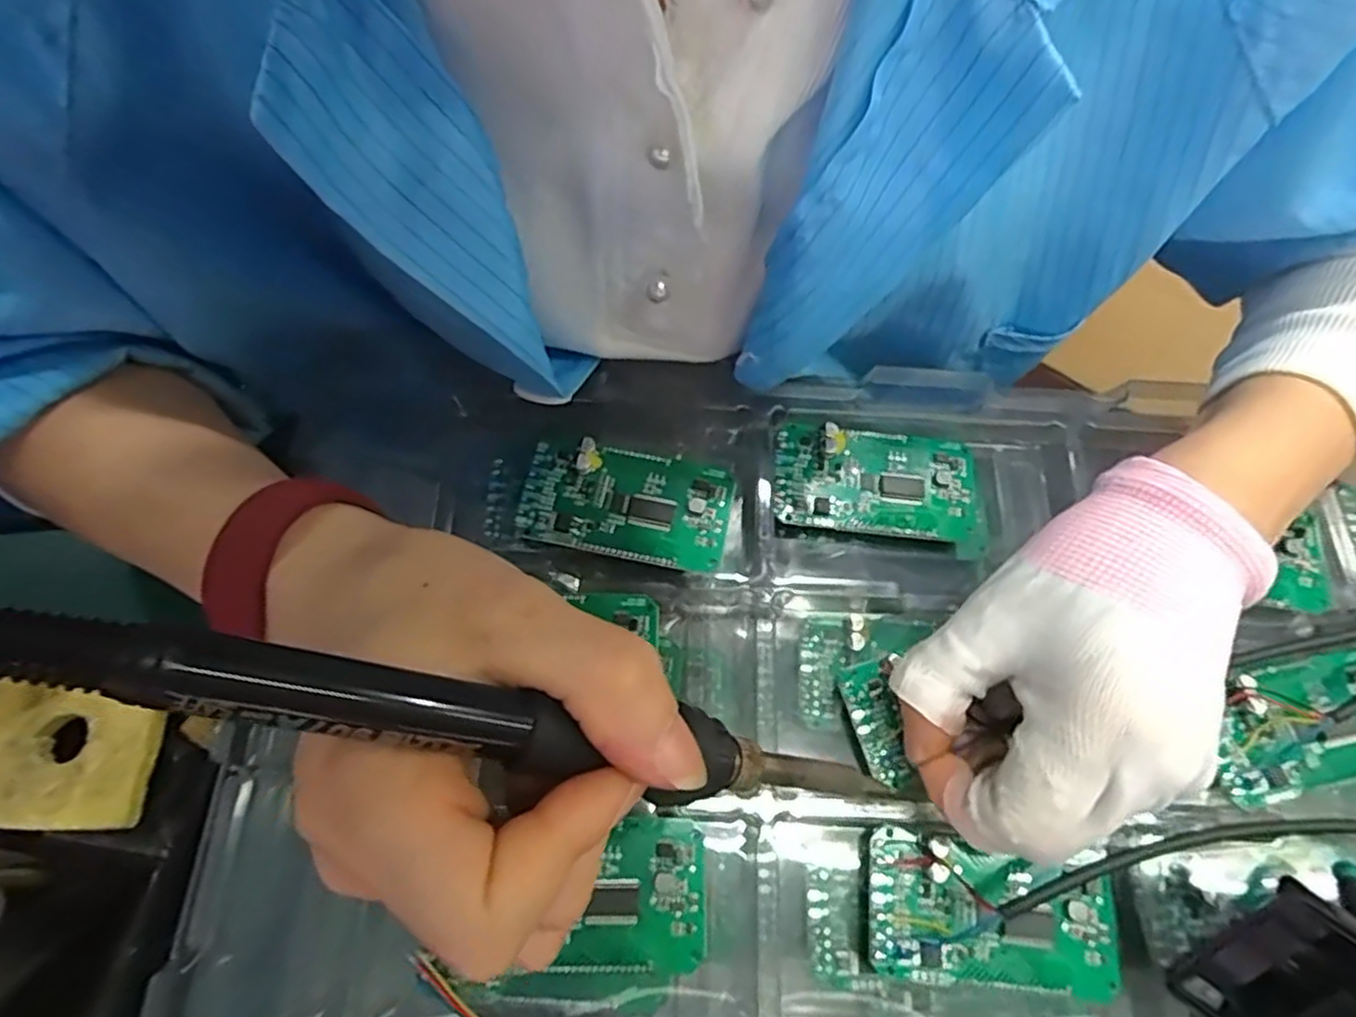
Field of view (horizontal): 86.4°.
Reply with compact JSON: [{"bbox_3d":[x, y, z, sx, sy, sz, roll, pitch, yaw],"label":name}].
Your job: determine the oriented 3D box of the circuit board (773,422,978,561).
[{"bbox_3d":[0.074,-0.010,0.266,0.076,0.009,0.040,6,68,-1],"label":"circuit board"}]

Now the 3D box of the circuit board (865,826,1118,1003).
[{"bbox_3d":[0.093,0.122,0.215,0.073,0.009,0.037,13,71,1],"label":"circuit board"}]

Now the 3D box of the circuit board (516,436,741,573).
[{"bbox_3d":[-0.019,-0.003,0.258,0.071,0.009,0.039,12,68,2],"label":"circuit board"}]

